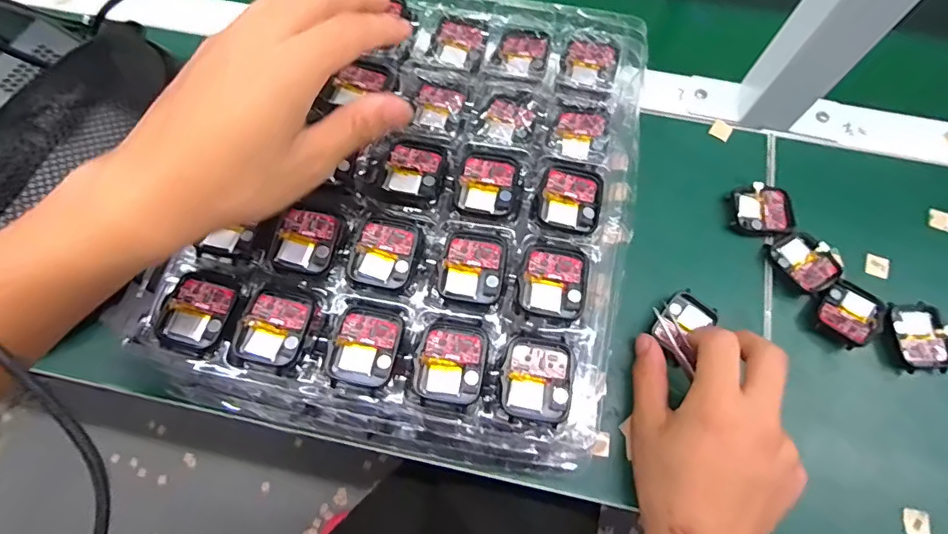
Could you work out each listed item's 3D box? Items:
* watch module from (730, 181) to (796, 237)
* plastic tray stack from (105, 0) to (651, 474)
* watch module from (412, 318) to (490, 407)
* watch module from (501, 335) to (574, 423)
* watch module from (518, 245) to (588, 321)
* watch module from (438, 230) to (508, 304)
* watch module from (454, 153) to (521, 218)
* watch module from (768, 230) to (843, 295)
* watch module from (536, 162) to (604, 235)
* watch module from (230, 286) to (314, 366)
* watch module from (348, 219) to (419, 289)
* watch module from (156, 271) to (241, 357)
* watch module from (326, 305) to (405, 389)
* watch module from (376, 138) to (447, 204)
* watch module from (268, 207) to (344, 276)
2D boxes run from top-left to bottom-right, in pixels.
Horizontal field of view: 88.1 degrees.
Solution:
[{"bbox_3d":[0.217,-0.042,0.368,0.044,0.012,0.038,-2,70,-1],"label":"watch module"},{"bbox_3d":[-0.034,-0.044,0.324,0.264,0.057,0.303,11,71,4],"label":"plastic tray stack"},{"bbox_3d":[-0.013,0.052,0.269,0.037,0.006,0.043,13,71,5],"label":"watch module"},{"bbox_3d":[0.034,0.060,0.265,0.037,0.006,0.042,11,71,4],"label":"watch module"},{"bbox_3d":[0.045,0.008,0.278,0.036,0.004,0.042,12,71,4],"label":"watch module"},{"bbox_3d":[0.000,-0.001,0.284,0.037,0.004,0.041,10,71,4],"label":"watch module"},{"bbox_3d":[0.009,-0.051,0.302,0.037,0.004,0.042,9,71,3],"label":"watch module"},{"bbox_3d":[0.240,-0.004,0.356,0.037,0.013,0.044,-32,73,-11],"label":"watch module"},{"bbox_3d":[0.059,-0.043,0.298,0.037,0.004,0.043,12,71,4],"label":"watch module"},{"bbox_3d":[-0.112,0.034,0.275,0.037,0.005,0.041,13,71,5],"label":"watch module"},{"bbox_3d":[-0.053,-0.008,0.290,0.036,0.004,0.040,11,71,4],"label":"watch module"},{"bbox_3d":[-0.157,0.026,0.280,0.038,0.005,0.045,17,71,6],"label":"watch module"},{"bbox_3d":[-0.060,0.043,0.271,0.037,0.006,0.043,10,71,4],"label":"watch module"},{"bbox_3d":[-0.038,-0.061,0.305,0.039,0.004,0.043,12,71,4],"label":"watch module"},{"bbox_3d":[-0.100,-0.016,0.293,0.038,0.005,0.039,12,71,4],"label":"watch module"}]

